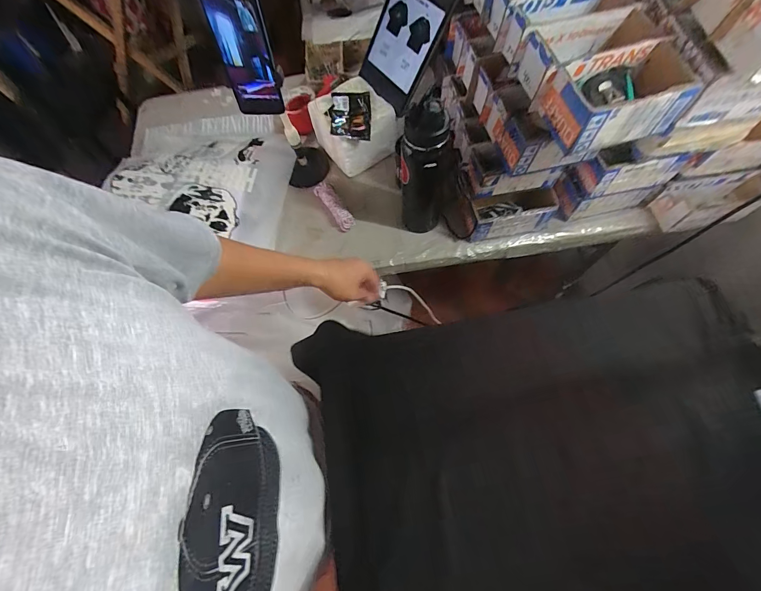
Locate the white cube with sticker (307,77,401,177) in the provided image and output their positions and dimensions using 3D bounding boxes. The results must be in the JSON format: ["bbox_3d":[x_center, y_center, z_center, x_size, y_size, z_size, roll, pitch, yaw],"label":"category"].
[{"bbox_3d":[-0.058,-0.365,0.776,0.141,0.117,0.156,-35,71,-11],"label":"white cube with sticker"}]

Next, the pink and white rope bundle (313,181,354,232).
[{"bbox_3d":[-0.102,-0.193,0.765,0.033,0.035,0.131,-33,71,-11],"label":"pink and white rope bundle"}]

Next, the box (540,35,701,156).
[{"bbox_3d":[0.323,-0.268,0.476,0.187,0.069,0.099,-16,69,-4],"label":"box"}]

